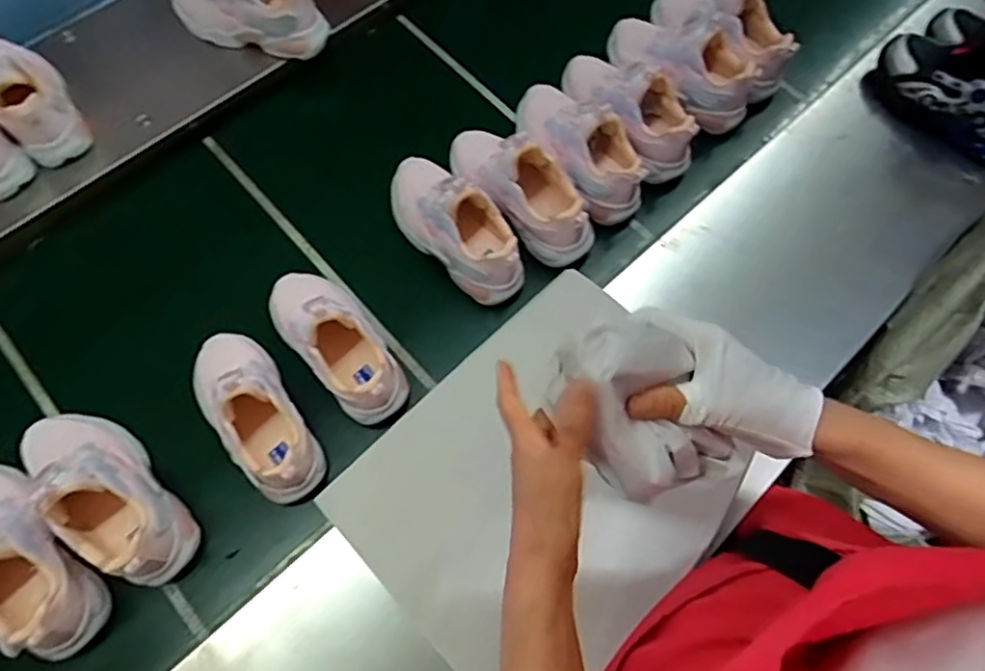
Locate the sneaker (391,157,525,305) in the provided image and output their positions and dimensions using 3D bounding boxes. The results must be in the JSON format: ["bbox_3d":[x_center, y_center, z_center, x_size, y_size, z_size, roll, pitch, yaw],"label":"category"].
[{"bbox_3d":[-0.045,-0.132,0.689,0.085,0.102,0.203,-35,74,-15],"label":"sneaker"}]

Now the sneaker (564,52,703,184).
[{"bbox_3d":[0.167,-0.289,0.755,0.080,0.086,0.204,-38,75,-15],"label":"sneaker"}]

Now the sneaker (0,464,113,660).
[{"bbox_3d":[-0.430,0.189,0.539,0.072,0.093,0.199,-39,75,-16],"label":"sneaker"}]

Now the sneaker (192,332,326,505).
[{"bbox_3d":[-0.247,0.070,0.609,0.087,0.099,0.198,-33,73,-14],"label":"sneaker"}]

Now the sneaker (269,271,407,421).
[{"bbox_3d":[-0.163,-0.004,0.637,0.080,0.116,0.191,-38,75,-15],"label":"sneaker"}]

